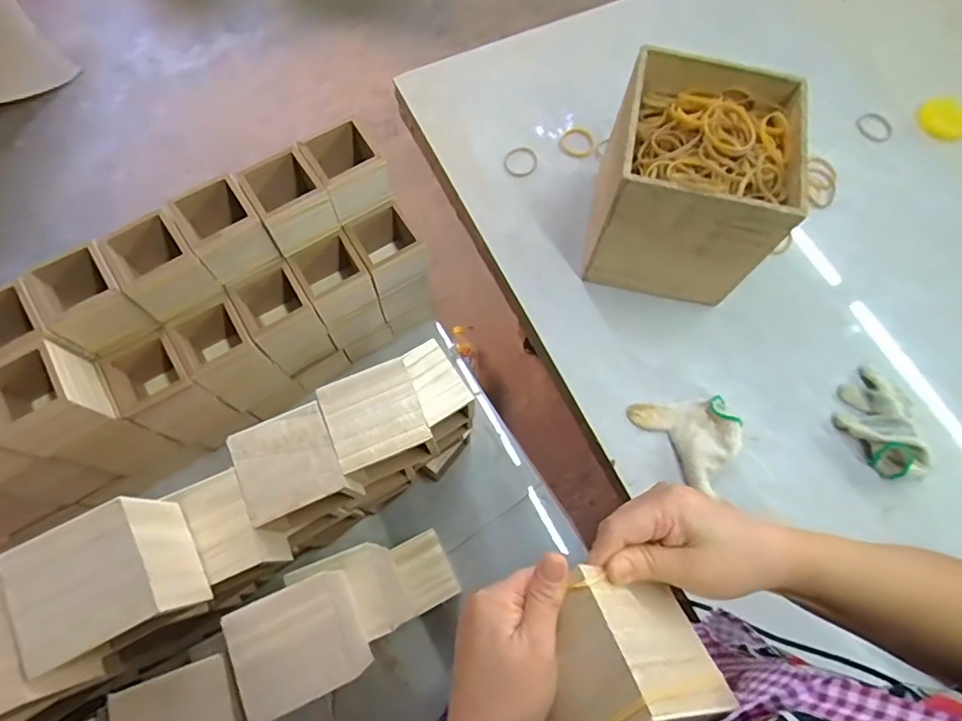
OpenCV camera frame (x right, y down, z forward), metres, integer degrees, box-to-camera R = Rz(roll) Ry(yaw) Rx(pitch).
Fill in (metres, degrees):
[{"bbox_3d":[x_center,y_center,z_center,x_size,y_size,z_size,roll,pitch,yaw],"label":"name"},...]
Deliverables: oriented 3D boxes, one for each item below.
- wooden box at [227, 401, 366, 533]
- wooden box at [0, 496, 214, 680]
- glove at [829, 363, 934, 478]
[{"bbox_3d":[-0.182,0.115,0.558,0.106,0.103,0.105,-21,73,-10],"label":"wooden box"},{"bbox_3d":[-0.286,0.173,0.432,0.102,0.085,0.093,-27,74,-11],"label":"wooden box"},{"bbox_3d":[0.543,0.081,0.760,0.090,0.062,0.164,1,70,-2],"label":"glove"}]

